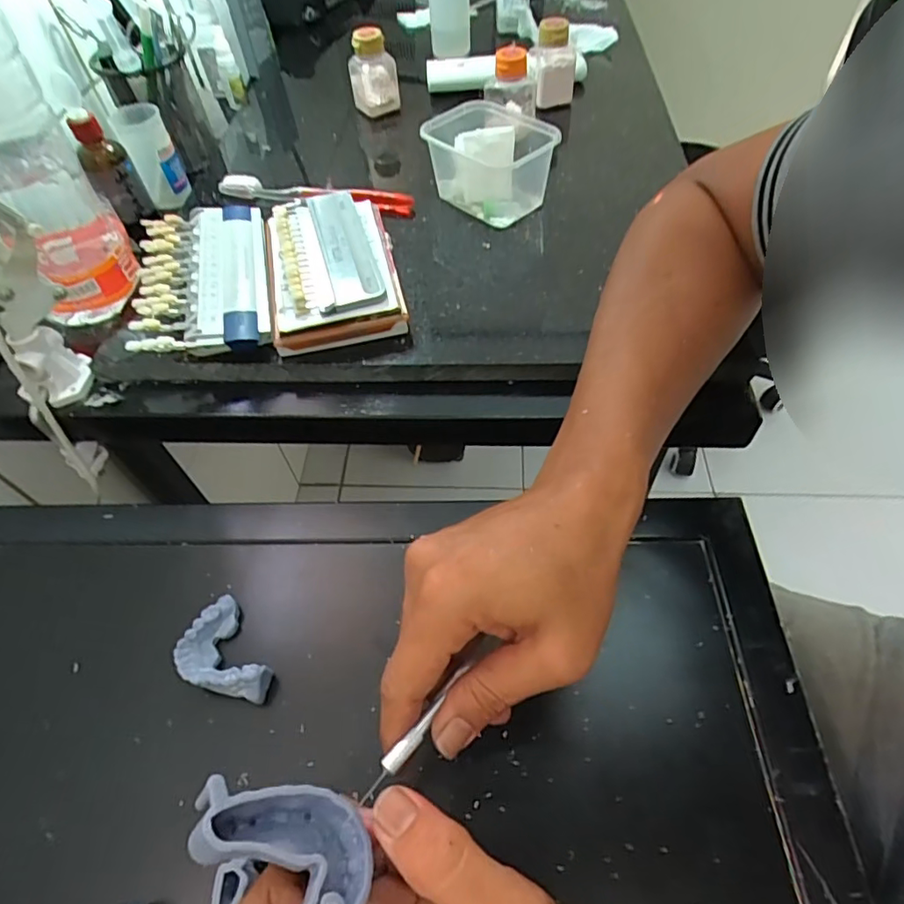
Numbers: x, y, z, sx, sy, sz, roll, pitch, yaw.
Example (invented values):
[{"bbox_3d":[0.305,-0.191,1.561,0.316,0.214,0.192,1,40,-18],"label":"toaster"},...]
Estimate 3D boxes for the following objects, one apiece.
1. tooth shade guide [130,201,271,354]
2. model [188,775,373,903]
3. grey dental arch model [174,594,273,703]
[{"bbox_3d":[-0.192,-0.140,0.433,0.093,0.014,0.177,-9,54,-12],"label":"tooth shade guide"},{"bbox_3d":[-0.064,0.158,0.214,0.056,0.023,0.074,1,42,-53],"label":"model"},{"bbox_3d":[-0.138,0.126,0.337,0.041,0.022,0.068,-33,59,-19],"label":"grey dental arch model"}]

